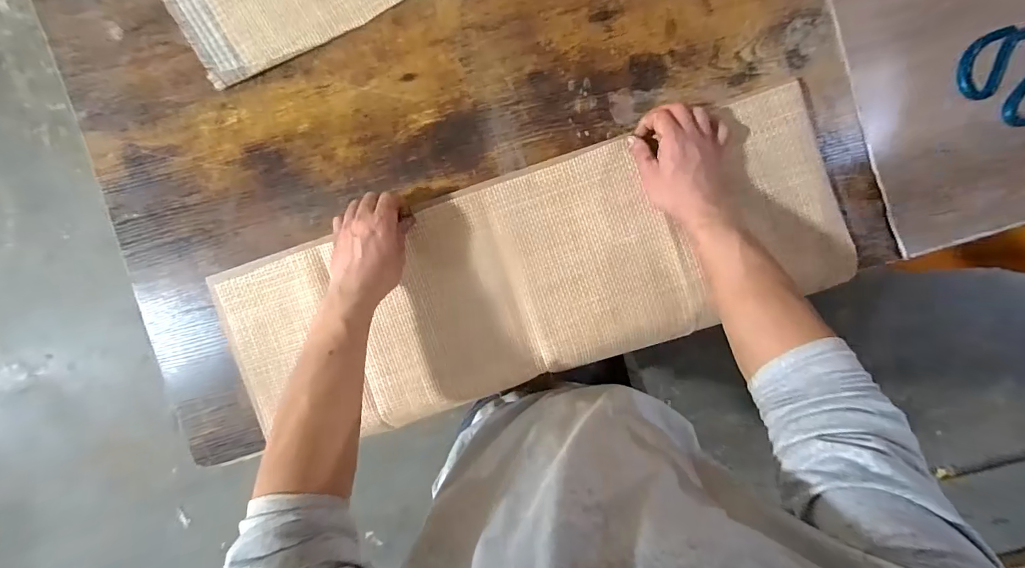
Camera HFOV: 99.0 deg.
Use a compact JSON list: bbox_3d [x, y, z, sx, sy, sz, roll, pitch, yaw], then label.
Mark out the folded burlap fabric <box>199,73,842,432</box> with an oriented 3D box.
[{"bbox_3d":[0.036,-0.013,0.536,0.772,0.030,0.256,-17,95,0],"label":"folded burlap fabric"}]

